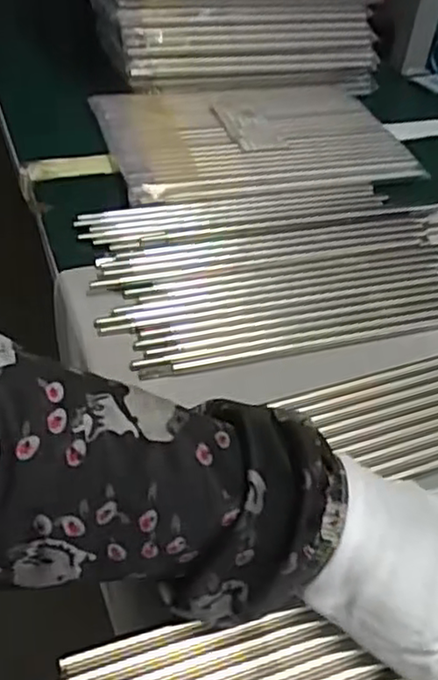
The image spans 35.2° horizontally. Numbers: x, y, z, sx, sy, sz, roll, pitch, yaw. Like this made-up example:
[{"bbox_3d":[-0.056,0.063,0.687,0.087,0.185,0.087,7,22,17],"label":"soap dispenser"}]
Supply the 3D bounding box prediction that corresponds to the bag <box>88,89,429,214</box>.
[{"bbox_3d":[0.030,-0.178,0.595,0.244,0.016,0.203,-8,45,-16],"label":"bag"}]

